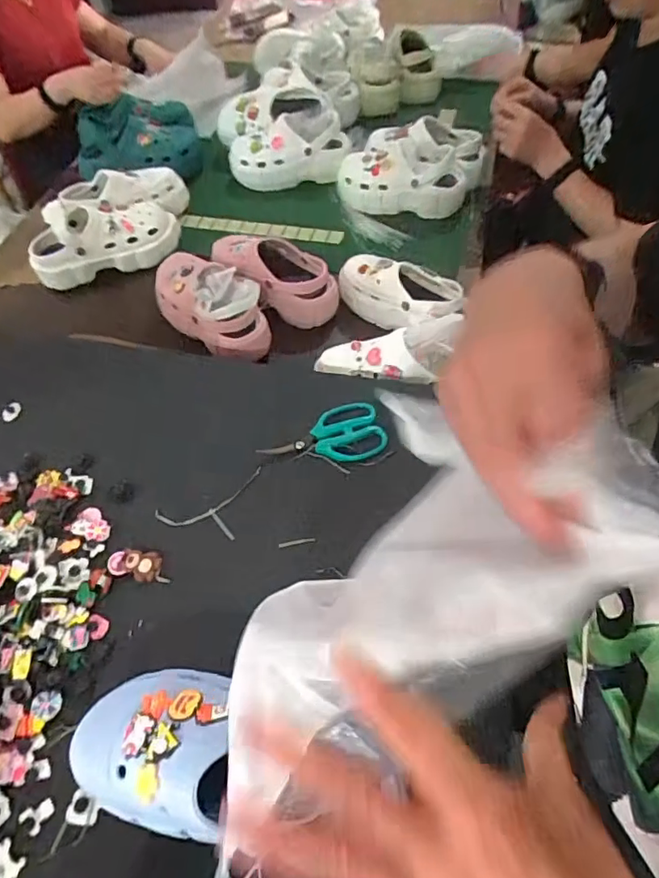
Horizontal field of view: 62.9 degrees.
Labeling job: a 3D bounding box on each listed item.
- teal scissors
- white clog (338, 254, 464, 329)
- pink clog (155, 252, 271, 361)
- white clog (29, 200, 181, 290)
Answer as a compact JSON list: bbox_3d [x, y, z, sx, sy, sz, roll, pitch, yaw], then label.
[{"bbox_3d":[-0.007,-0.006,0.658,0.147,0.011,0.076,-8,70,-1],"label":"teal scissors"},{"bbox_3d":[0.113,-0.238,0.880,0.216,0.086,0.086,30,62,23],"label":"white clog"},{"bbox_3d":[-0.197,-0.220,0.882,0.242,0.094,0.116,32,63,24],"label":"pink clog"},{"bbox_3d":[-0.420,-0.383,1.013,0.256,0.095,0.142,-10,55,-2],"label":"white clog"}]

